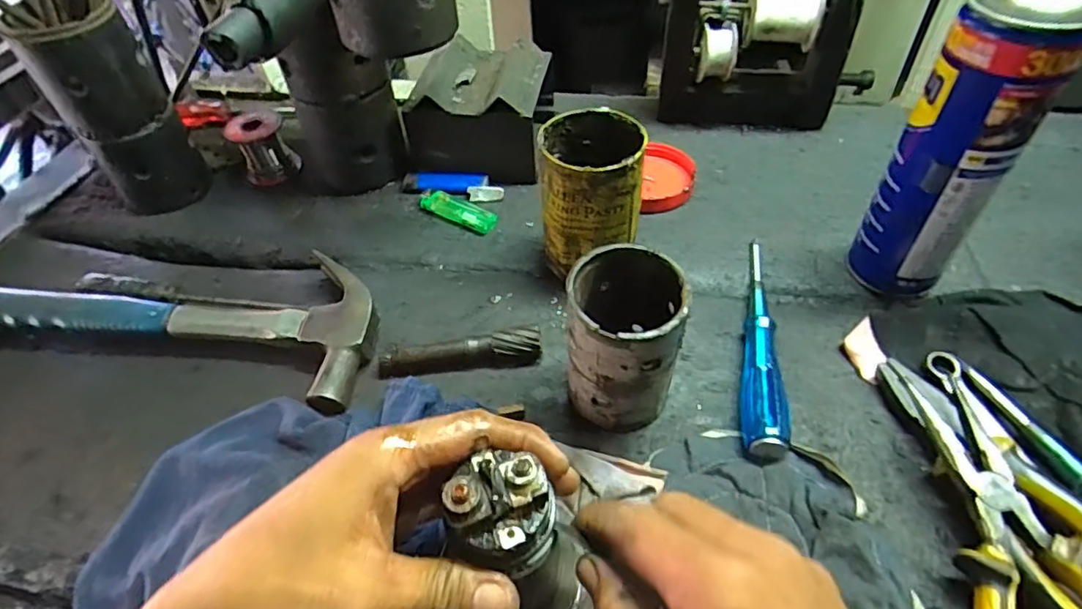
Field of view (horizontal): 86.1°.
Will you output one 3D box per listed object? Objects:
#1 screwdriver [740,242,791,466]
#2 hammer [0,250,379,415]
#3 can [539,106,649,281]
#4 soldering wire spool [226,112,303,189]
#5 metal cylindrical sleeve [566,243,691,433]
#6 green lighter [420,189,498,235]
[{"bbox_3d":[0.151,0.021,0.409,0.026,0.022,0.189,5,47,9],"label":"screwdriver"},{"bbox_3d":[-0.286,0.002,0.455,0.333,0.033,0.116,8,48,11],"label":"hammer"},{"bbox_3d":[0.037,-0.076,0.438,0.071,0.116,0.079,-2,47,2],"label":"can"},{"bbox_3d":[-0.272,-0.153,0.570,0.043,0.056,0.045,-2,47,2],"label":"soldering wire spool"},{"bbox_3d":[0.051,0.026,0.355,0.063,0.108,0.065,6,48,10],"label":"metal cylindrical sleeve"},{"bbox_3d":[-0.076,-0.085,0.521,0.079,0.007,0.024,25,72,19],"label":"green lighter"}]

